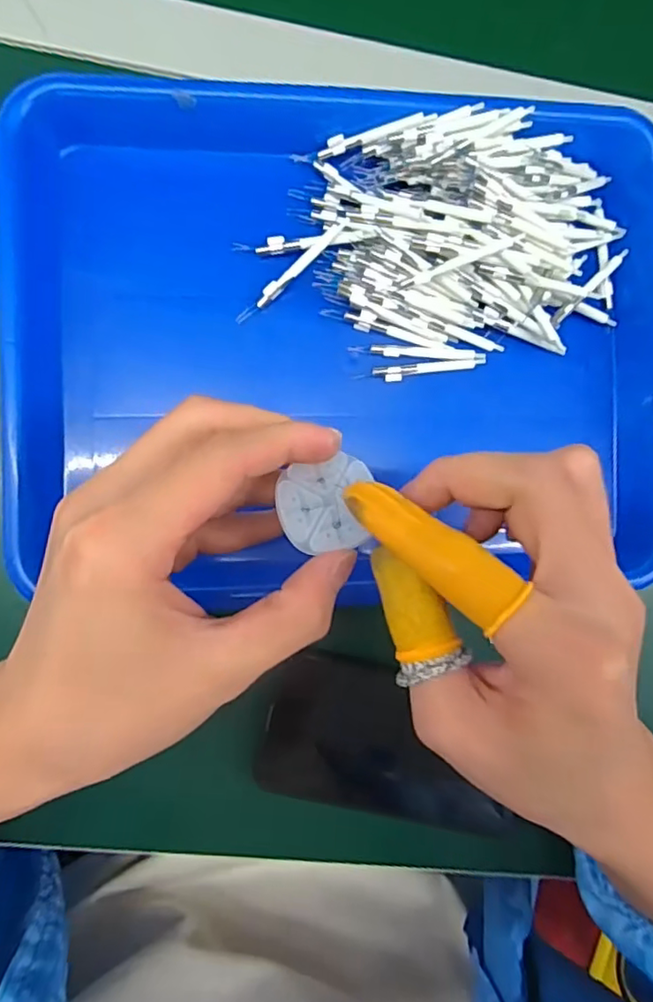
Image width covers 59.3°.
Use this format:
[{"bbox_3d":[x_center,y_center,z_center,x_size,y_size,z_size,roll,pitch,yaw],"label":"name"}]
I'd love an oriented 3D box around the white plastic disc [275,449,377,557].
[{"bbox_3d":[0.000,0.002,0.201,0.032,0.004,0.032,-8,80,-9],"label":"white plastic disc"}]

